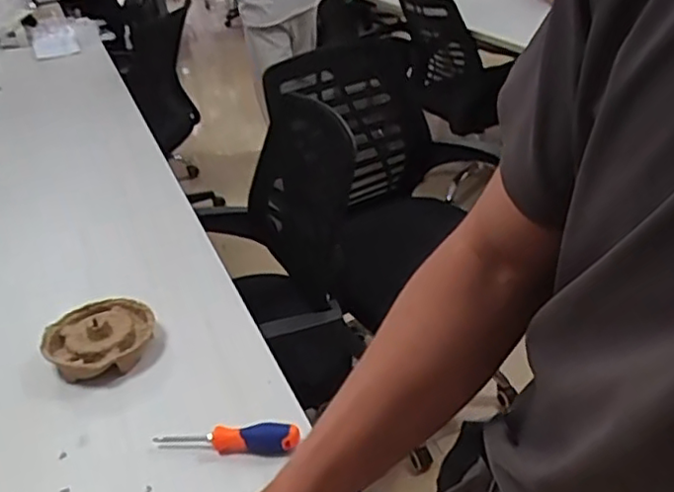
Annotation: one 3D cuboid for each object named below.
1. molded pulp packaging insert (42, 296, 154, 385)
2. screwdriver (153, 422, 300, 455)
[{"bbox_3d":[-0.366,0.145,1.024,0.165,0.052,0.156,-15,32,-13],"label":"molded pulp packaging insert"},{"bbox_3d":[-0.138,0.240,0.834,0.186,0.032,0.031,0,31,11],"label":"screwdriver"}]

